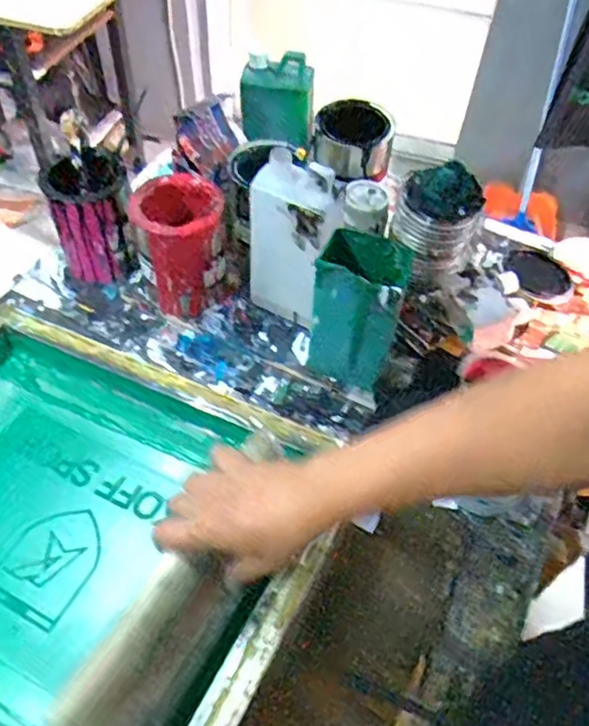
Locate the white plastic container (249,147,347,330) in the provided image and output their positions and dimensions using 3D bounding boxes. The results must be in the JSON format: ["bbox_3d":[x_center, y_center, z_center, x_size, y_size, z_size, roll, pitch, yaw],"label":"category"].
[{"bbox_3d":[0.004,-0.140,0.745,0.106,0.206,0.059,28,57,16],"label":"white plastic container"}]

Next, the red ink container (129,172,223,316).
[{"bbox_3d":[-0.141,-0.142,0.805,0.108,0.154,0.110,-7,54,-8],"label":"red ink container"}]

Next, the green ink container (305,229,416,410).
[{"bbox_3d":[0.072,-0.048,0.714,0.096,0.205,0.080,21,55,12],"label":"green ink container"}]

